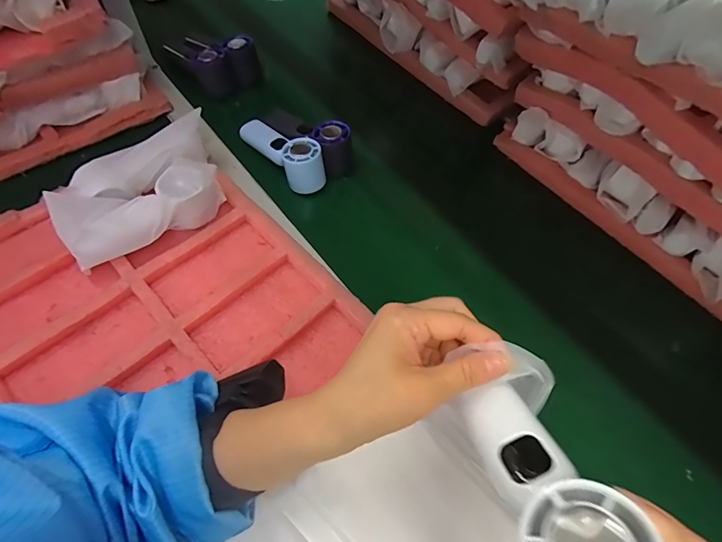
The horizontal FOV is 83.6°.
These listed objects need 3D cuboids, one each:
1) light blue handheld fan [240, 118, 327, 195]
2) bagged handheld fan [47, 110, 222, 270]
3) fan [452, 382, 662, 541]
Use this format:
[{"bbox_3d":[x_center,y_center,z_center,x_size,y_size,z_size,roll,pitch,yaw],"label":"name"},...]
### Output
[{"bbox_3d":[-0.113,-0.175,0.584,0.052,0.067,0.151,-35,67,-21],"label":"light blue handheld fan"},{"bbox_3d":[-0.259,-0.092,0.483,0.178,0.065,0.130,-26,64,-17],"label":"bagged handheld fan"},{"bbox_3d":[0.088,0.111,0.203,0.045,0.042,0.127,-7,19,-7],"label":"fan"}]

